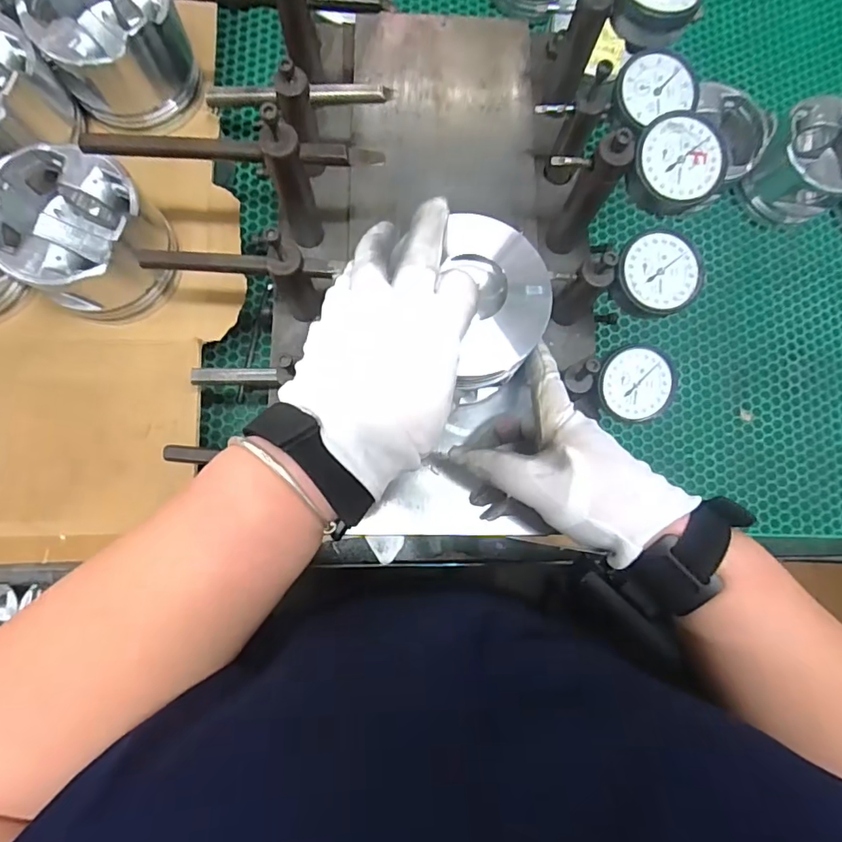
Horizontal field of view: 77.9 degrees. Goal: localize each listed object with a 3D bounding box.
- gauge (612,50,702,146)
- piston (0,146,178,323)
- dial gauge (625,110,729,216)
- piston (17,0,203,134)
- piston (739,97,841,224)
[{"bbox_3d":[0.158,-0.225,0.355,0.055,0.019,0.048,-27,84,-8],"label":"gauge"},{"bbox_3d":[-0.238,-0.132,0.369,0.099,0.085,0.103,1,81,-4],"label":"piston"},{"bbox_3d":[0.156,-0.157,0.319,0.054,0.023,0.054,1,81,-4],"label":"dial gauge"},{"bbox_3d":[-0.237,-0.294,0.406,0.094,0.087,0.096,1,81,-4],"label":"piston"},{"bbox_3d":[0.403,-0.267,0.549,0.099,0.088,0.094,-24,84,-7],"label":"piston"}]

